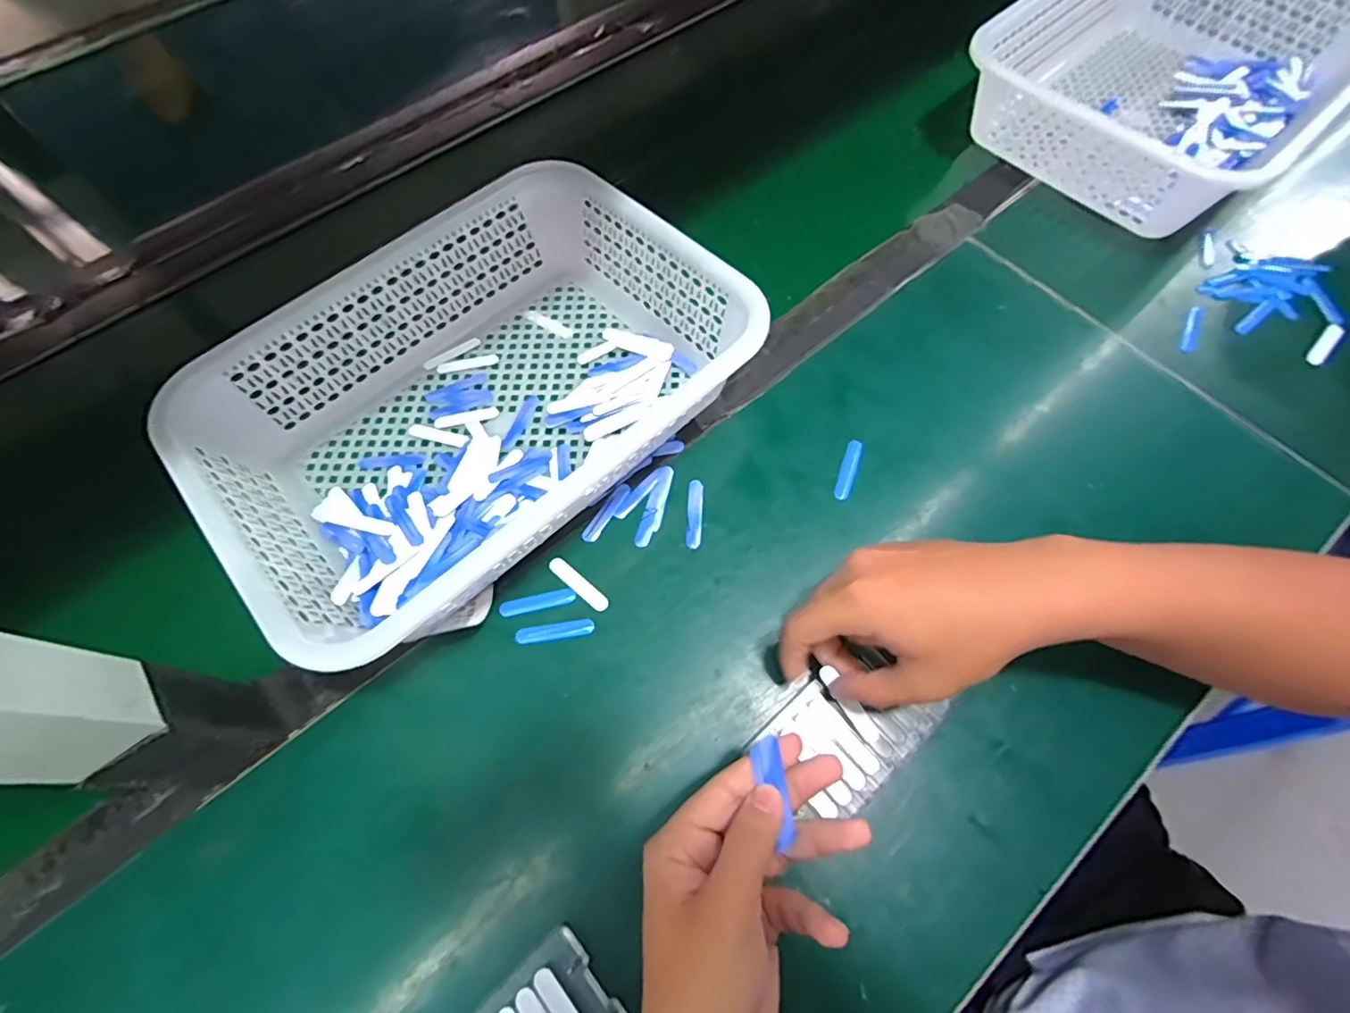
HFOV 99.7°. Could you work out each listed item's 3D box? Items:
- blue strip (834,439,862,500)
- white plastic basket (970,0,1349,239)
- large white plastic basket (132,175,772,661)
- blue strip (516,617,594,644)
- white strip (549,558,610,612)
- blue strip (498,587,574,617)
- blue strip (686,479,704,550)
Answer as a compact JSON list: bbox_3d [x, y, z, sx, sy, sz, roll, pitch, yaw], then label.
[{"bbox_3d":[0.129,-0.028,0.421,0.011,0.006,0.049,18,67,10],"label":"blue strip"},{"bbox_3d":[0.469,-0.420,0.548,0.389,0.087,0.278,-39,70,-15],"label":"white plastic basket"},{"bbox_3d":[-0.145,-0.085,0.413,0.349,0.082,0.243,-41,70,-16],"label":"large white plastic basket"},{"bbox_3d":[-0.079,0.082,0.376,0.051,0.004,0.012,-9,65,-3],"label":"blue strip"},{"bbox_3d":[-0.066,0.053,0.390,0.051,0.004,0.011,38,72,17],"label":"white strip"},{"bbox_3d":[-0.093,0.064,0.387,0.050,0.004,0.011,-14,66,-5],"label":"blue strip"},{"bbox_3d":[0.014,0.005,0.410,0.011,0.004,0.051,3,65,3],"label":"blue strip"}]

